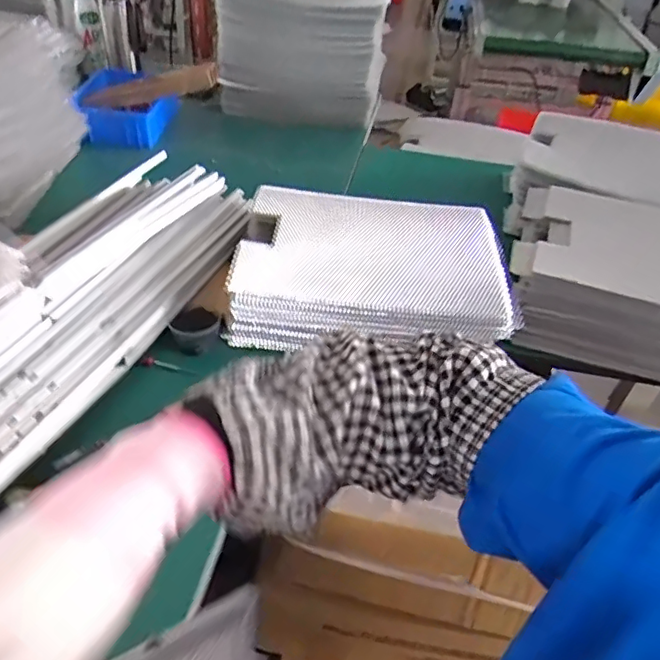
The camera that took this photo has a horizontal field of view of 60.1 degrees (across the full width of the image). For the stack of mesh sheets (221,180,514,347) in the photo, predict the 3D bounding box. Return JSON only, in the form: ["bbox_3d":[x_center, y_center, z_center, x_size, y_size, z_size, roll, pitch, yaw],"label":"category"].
[{"bbox_3d":[0.055,-0.079,0.804,0.356,0.115,0.239,6,40,0],"label":"stack of mesh sheets"}]

